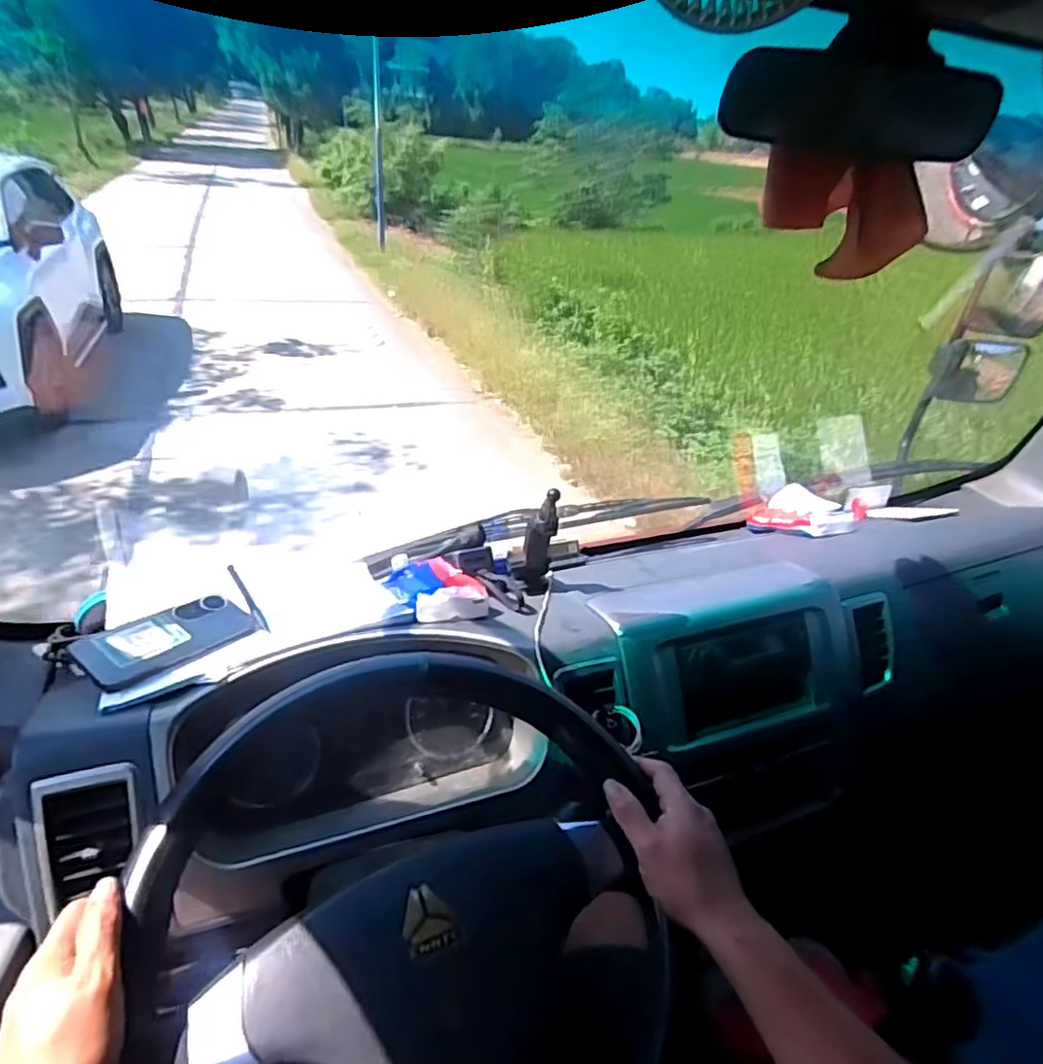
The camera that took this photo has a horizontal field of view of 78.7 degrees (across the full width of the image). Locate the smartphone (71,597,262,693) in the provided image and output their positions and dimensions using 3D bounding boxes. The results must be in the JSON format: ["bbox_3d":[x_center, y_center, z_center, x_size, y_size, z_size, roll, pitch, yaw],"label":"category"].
[{"bbox_3d":[-0.370,0.110,0.671,0.078,0.012,0.166,34,29,24],"label":"smartphone"}]

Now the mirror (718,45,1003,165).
[{"bbox_3d":[0.290,-0.378,0.564,0.217,0.078,0.052,10,33,7],"label":"mirror"}]

